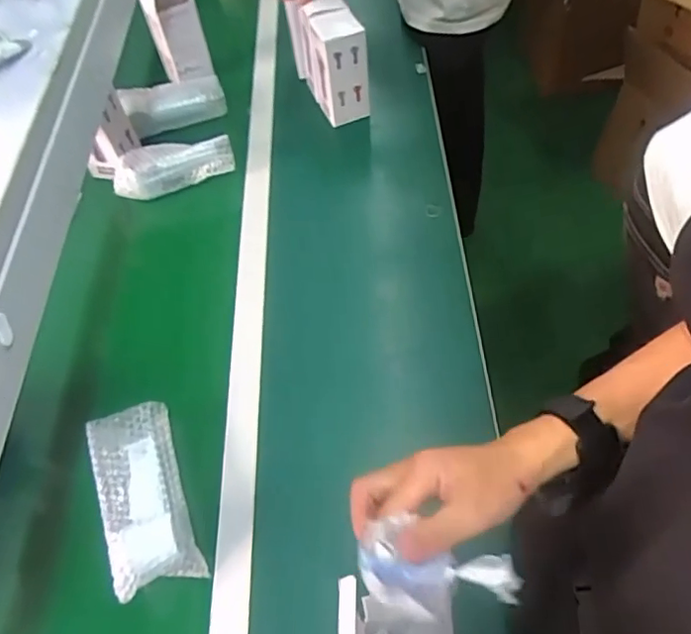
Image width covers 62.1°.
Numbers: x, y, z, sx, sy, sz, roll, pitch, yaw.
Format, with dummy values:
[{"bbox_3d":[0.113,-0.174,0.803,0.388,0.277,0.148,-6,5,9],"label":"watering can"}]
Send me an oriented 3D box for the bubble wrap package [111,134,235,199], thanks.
[{"bbox_3d":[-0.282,-0.245,0.940,0.198,0.064,0.053,-14,60,-4],"label":"bubble wrap package"}]

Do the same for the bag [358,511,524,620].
[{"bbox_3d":[0.055,0.149,0.341,0.094,0.032,0.049,12,61,-8],"label":"bag"}]

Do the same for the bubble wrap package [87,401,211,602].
[{"bbox_3d":[-0.233,0.201,0.660,0.091,0.048,0.205,-20,61,-8],"label":"bubble wrap package"}]

